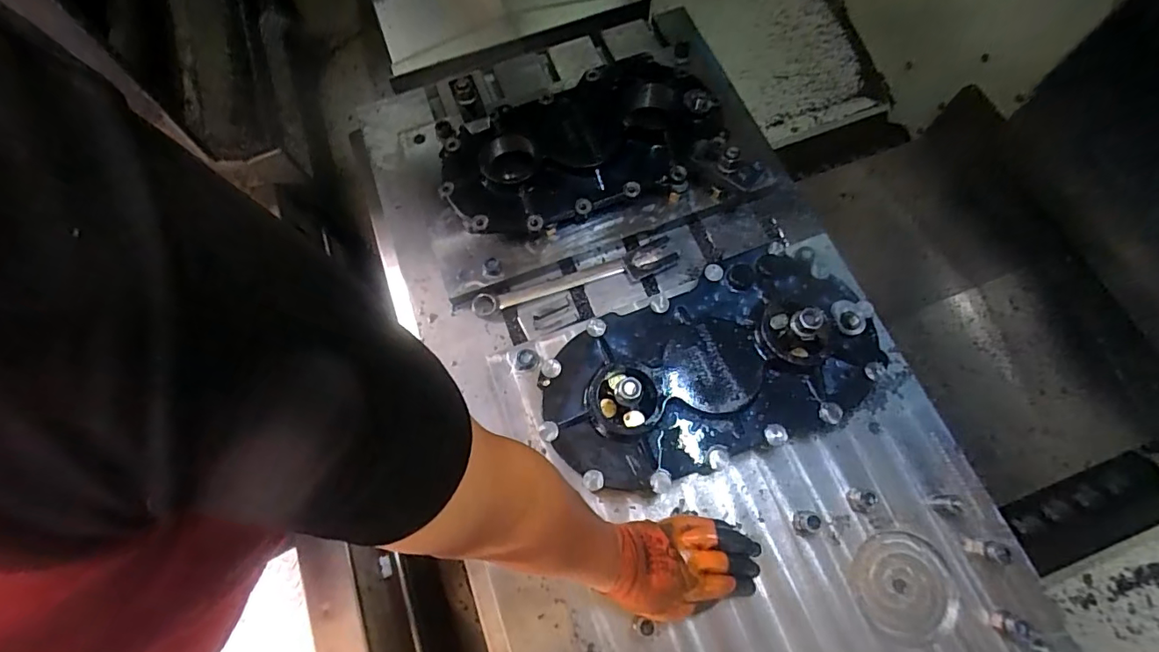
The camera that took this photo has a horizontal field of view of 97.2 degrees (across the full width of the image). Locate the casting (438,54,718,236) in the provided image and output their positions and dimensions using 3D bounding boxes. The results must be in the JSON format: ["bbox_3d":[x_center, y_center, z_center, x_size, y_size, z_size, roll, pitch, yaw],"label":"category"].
[{"bbox_3d":[-0.005,-0.259,0.740,0.390,0.083,0.229,-15,71,-4],"label":"casting"}]

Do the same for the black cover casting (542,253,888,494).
[{"bbox_3d":[0.151,0.041,0.586,0.394,0.074,0.217,-20,71,-6],"label":"black cover casting"}]

